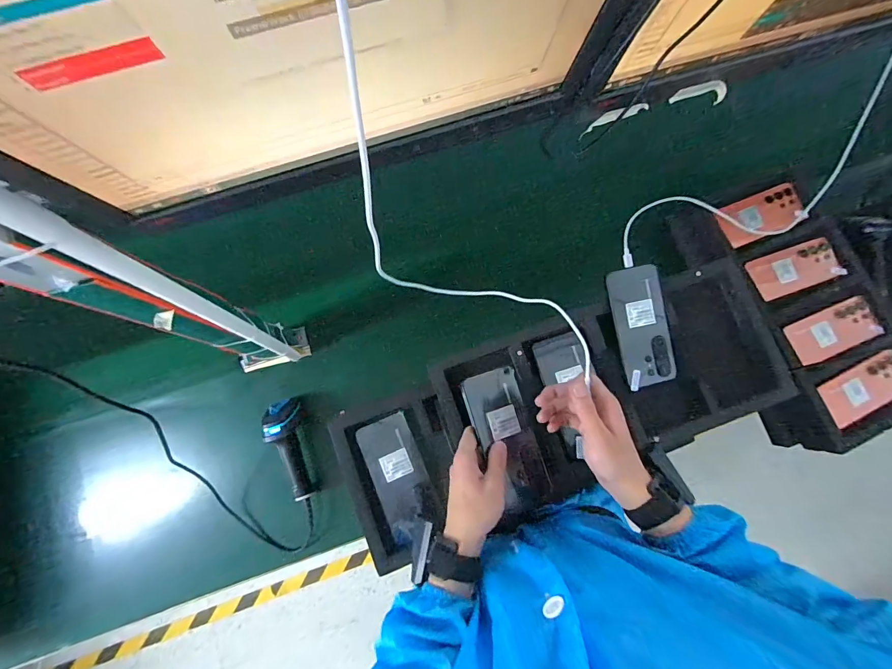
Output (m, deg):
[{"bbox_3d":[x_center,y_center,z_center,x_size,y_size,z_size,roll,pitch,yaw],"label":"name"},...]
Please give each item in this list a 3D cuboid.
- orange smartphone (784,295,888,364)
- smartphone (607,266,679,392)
[{"bbox_3d":[0.686,-0.008,0.694,0.157,0.017,0.073,-24,70,2],"label":"orange smartphone"},{"bbox_3d":[0.284,-0.012,0.566,0.077,0.006,0.169,-12,90,-1],"label":"smartphone"}]

